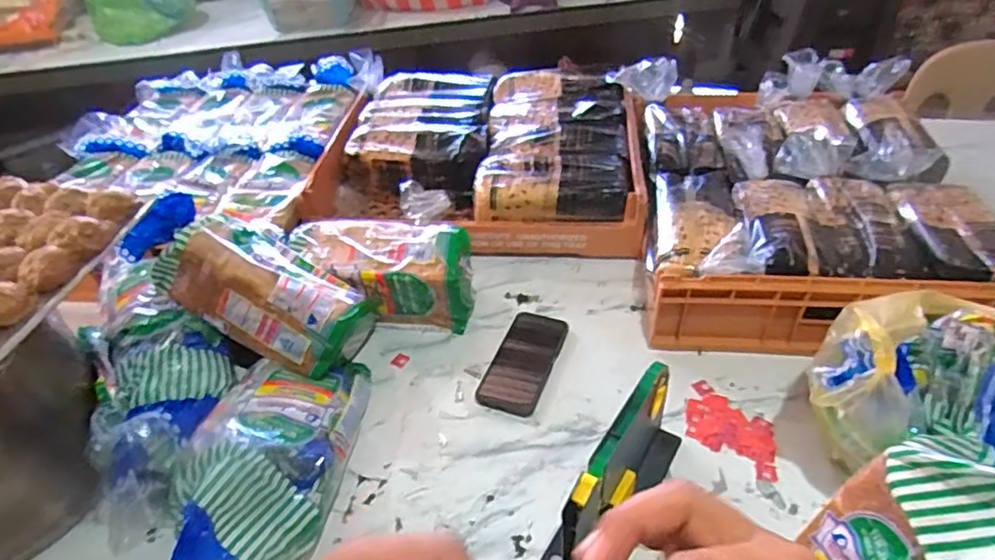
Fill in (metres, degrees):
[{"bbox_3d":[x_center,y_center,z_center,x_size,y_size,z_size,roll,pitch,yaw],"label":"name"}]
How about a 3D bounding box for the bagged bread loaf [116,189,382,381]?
[{"bbox_3d":[-0.324,0.001,0.805,0.320,0.115,0.137,27,46,10],"label":"bagged bread loaf"}]

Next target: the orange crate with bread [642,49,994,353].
[{"bbox_3d":[0.463,-0.141,0.956,0.468,0.139,0.564,2,42,6],"label":"orange crate with bread"}]

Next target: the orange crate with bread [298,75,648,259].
[{"bbox_3d":[-0.019,-0.240,1.157,0.547,0.128,0.489,2,42,7],"label":"orange crate with bread"}]

